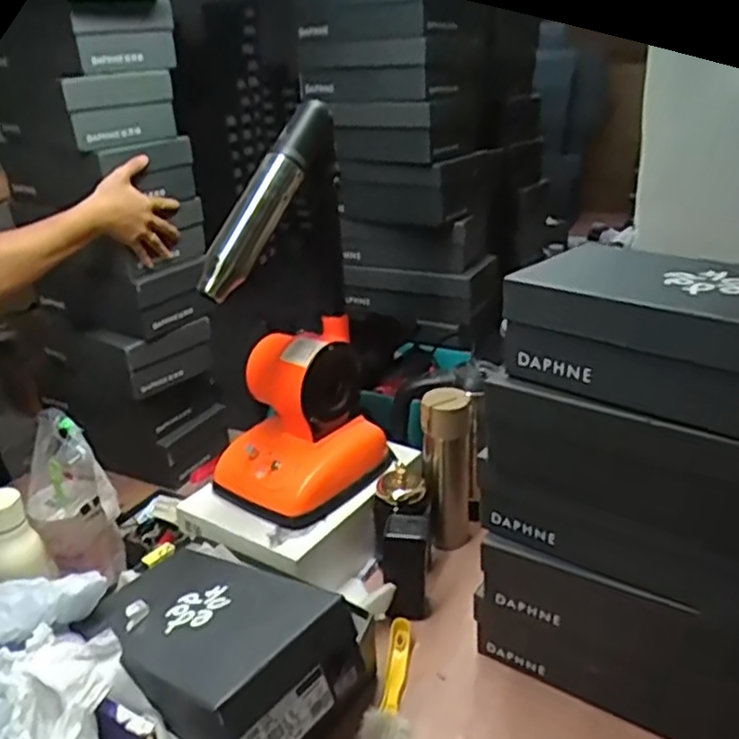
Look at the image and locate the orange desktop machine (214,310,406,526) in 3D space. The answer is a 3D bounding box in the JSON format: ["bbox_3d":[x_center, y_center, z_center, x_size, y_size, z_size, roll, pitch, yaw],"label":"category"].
[{"bbox_3d":[-0.088,0.060,1.000,0.184,0.212,0.239,14,30,33],"label":"orange desktop machine"}]

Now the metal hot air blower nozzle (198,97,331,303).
[{"bbox_3d":[-0.123,-0.199,0.837,0.061,0.260,0.056,21,-11,42],"label":"metal hot air blower nozzle"}]

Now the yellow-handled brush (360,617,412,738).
[{"bbox_3d":[0.029,0.366,0.795,0.054,0.036,0.214,3,26,13],"label":"yellow-handled brush"}]

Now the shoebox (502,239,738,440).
[{"bbox_3d":[0.279,-0.030,0.622,0.283,0.099,0.154,17,32,37],"label":"shoebox"}]

